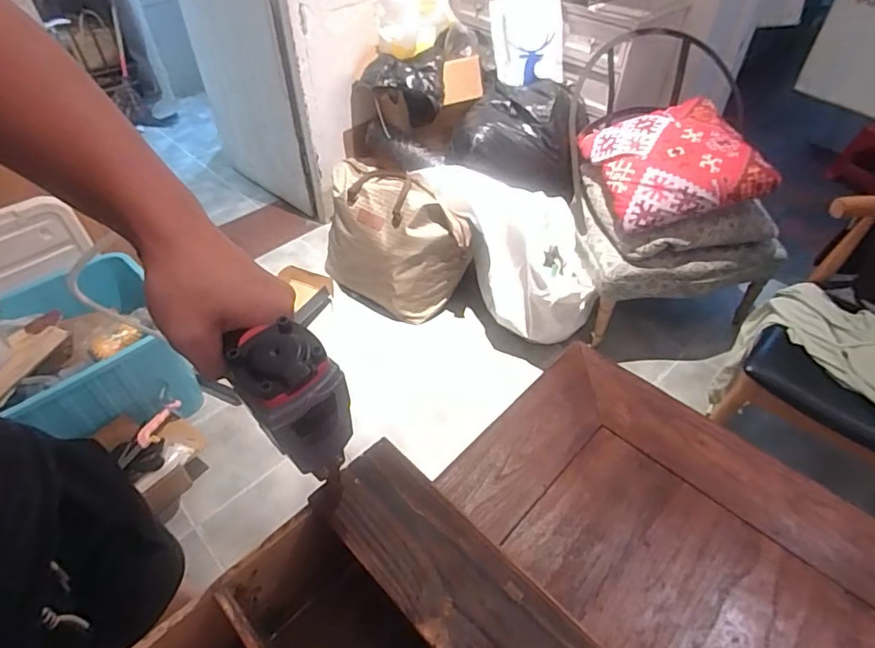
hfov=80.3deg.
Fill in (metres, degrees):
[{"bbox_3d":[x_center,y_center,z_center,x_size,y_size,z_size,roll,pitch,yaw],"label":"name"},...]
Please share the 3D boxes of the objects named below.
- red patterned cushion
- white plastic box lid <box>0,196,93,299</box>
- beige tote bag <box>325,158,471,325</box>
[{"bbox_3d":[0.691,-0.486,1.545,0.417,0.184,0.409,-2,45,-2],"label":"red patterned cushion"},{"bbox_3d":[-1.191,-0.184,1.412,0.411,0.223,0.044,-31,39,-22],"label":"white plastic box lid"},{"bbox_3d":[-0.192,-0.300,1.904,0.628,0.374,0.322,32,53,28],"label":"beige tote bag"}]

